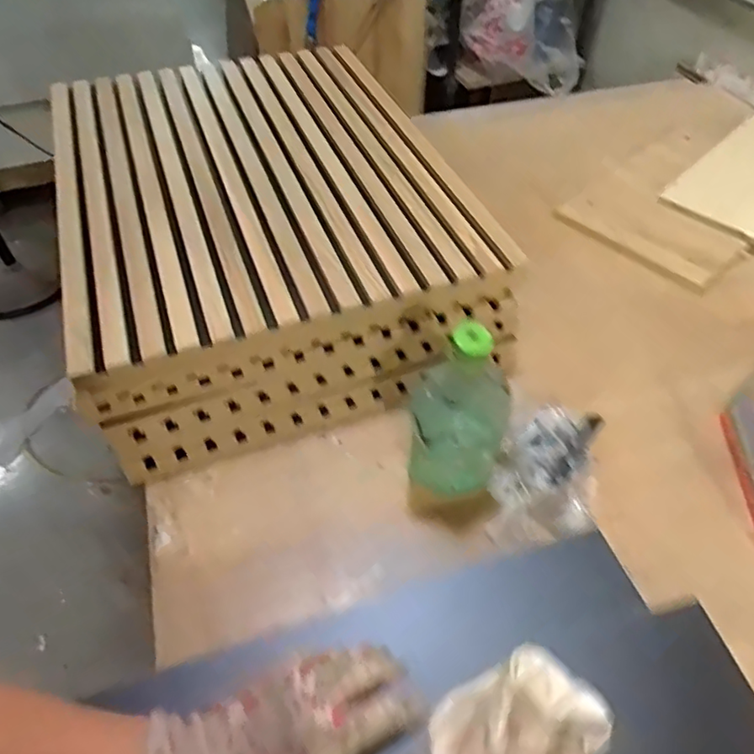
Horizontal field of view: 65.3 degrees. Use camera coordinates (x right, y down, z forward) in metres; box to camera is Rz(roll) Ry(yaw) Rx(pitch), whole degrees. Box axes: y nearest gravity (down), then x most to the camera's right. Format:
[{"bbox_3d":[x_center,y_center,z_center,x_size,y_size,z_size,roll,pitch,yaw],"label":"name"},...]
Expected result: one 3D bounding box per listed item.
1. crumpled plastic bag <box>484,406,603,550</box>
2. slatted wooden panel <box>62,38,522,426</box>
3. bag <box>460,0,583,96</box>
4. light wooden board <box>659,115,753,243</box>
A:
[{"bbox_3d":[0.166,0.094,0.576,0.100,0.059,0.133,8,51,6],"label":"crumpled plastic bag"},{"bbox_3d":[-0.162,-0.205,0.736,0.451,0.171,0.543,-20,53,-16],"label":"slatted wooden panel"},{"bbox_3d":[0.334,-0.788,1.335,0.284,0.238,0.109,4,50,3],"label":"bag"},{"bbox_3d":[0.601,-0.318,0.928,0.163,0.017,0.356,37,59,26],"label":"light wooden board"}]

